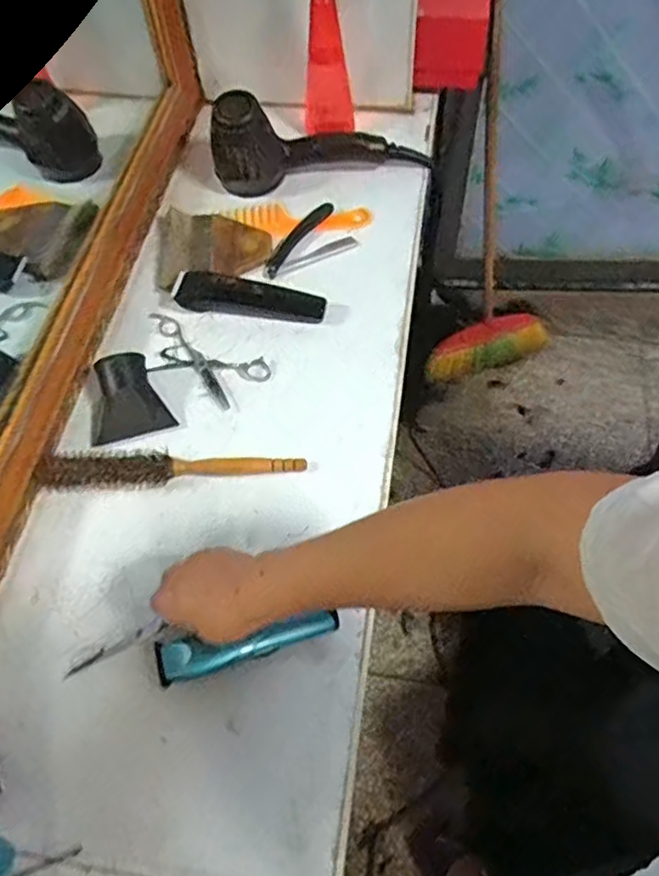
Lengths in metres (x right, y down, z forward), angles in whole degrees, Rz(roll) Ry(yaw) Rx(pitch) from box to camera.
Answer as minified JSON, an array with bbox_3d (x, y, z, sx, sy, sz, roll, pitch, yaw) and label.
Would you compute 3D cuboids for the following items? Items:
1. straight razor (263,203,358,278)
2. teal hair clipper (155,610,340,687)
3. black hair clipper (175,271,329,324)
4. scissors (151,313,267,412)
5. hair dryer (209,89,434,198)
[{"bbox_3d":[-0.033,-0.239,0.781,0.114,0.021,0.070,-24,61,-11],"label":"straight razor"},{"bbox_3d":[-0.065,0.173,0.528,0.148,0.028,0.031,-10,59,-3],"label":"teal hair clipper"},{"bbox_3d":[-0.091,-0.160,0.717,0.169,0.043,0.031,7,60,7],"label":"black hair clipper"},{"bbox_3d":[-0.147,-0.085,0.700,0.161,0.010,0.069,27,64,18],"label":"scissors"},{"bbox_3d":[-0.014,-0.381,0.828,0.284,0.115,0.075,-6,56,-14],"label":"hair dryer"}]

